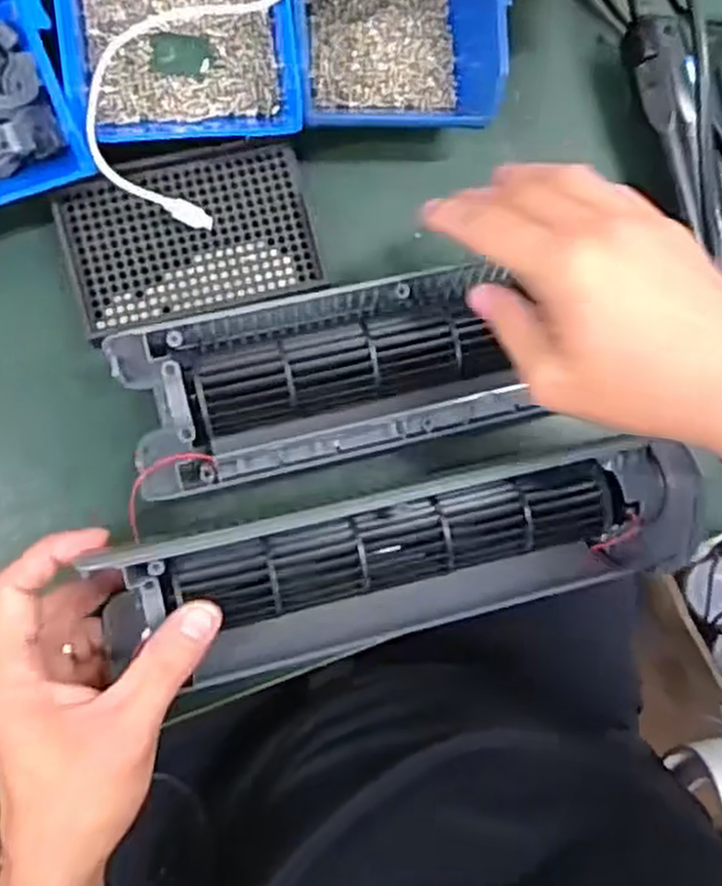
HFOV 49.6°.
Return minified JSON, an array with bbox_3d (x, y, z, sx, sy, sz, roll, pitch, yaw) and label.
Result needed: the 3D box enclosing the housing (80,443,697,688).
[{"bbox_3d":[0.022,0.065,0.415,0.296,0.083,0.087,-9,89,-11],"label":"housing"}]

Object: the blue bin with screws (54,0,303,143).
[{"bbox_3d":[-0.096,-0.227,0.409,0.114,0.049,0.132,-7,89,-9],"label":"blue bin with screws"}]

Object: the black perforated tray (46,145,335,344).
[{"bbox_3d":[-0.093,-0.114,0.430,0.133,0.014,0.083,-15,90,-9],"label":"black perforated tray"}]

